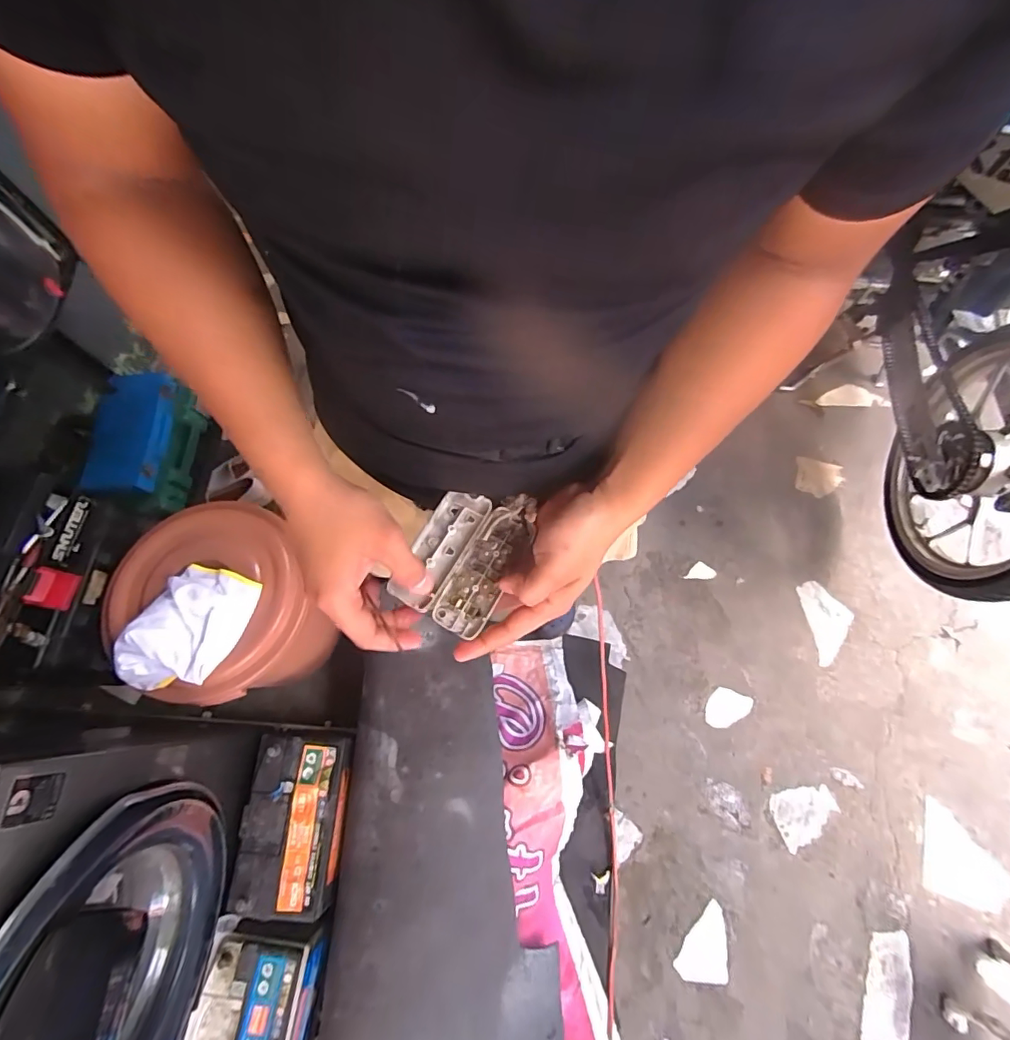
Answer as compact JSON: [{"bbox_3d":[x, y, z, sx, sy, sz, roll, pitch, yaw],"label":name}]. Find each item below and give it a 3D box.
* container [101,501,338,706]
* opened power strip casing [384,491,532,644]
[{"bbox_3d":[-0.555,0.194,1.065,0.373,0.338,0.369,-1,72,2],"label":"container"},{"bbox_3d":[-0.035,0.032,0.422,0.085,0.015,0.114,27,71,12],"label":"opened power strip casing"}]

